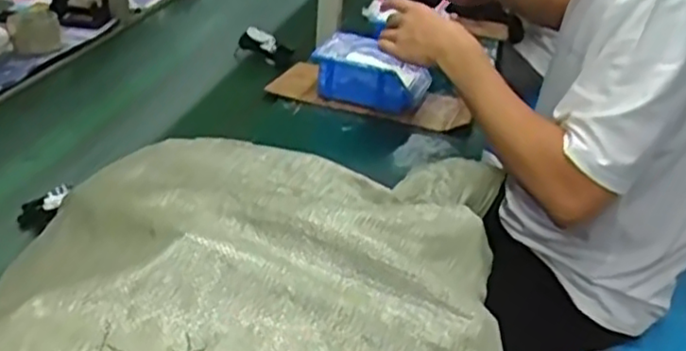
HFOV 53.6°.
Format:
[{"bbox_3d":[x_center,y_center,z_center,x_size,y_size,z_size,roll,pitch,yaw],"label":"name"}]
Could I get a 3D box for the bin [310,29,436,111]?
[{"bbox_3d":[0.033,-0.154,1.054,0.187,0.084,0.081,23,35,27],"label":"bin"}]

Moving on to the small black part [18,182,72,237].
[{"bbox_3d":[-0.334,0.035,0.767,0.081,0.031,0.037,-33,21,24],"label":"small black part"}]

